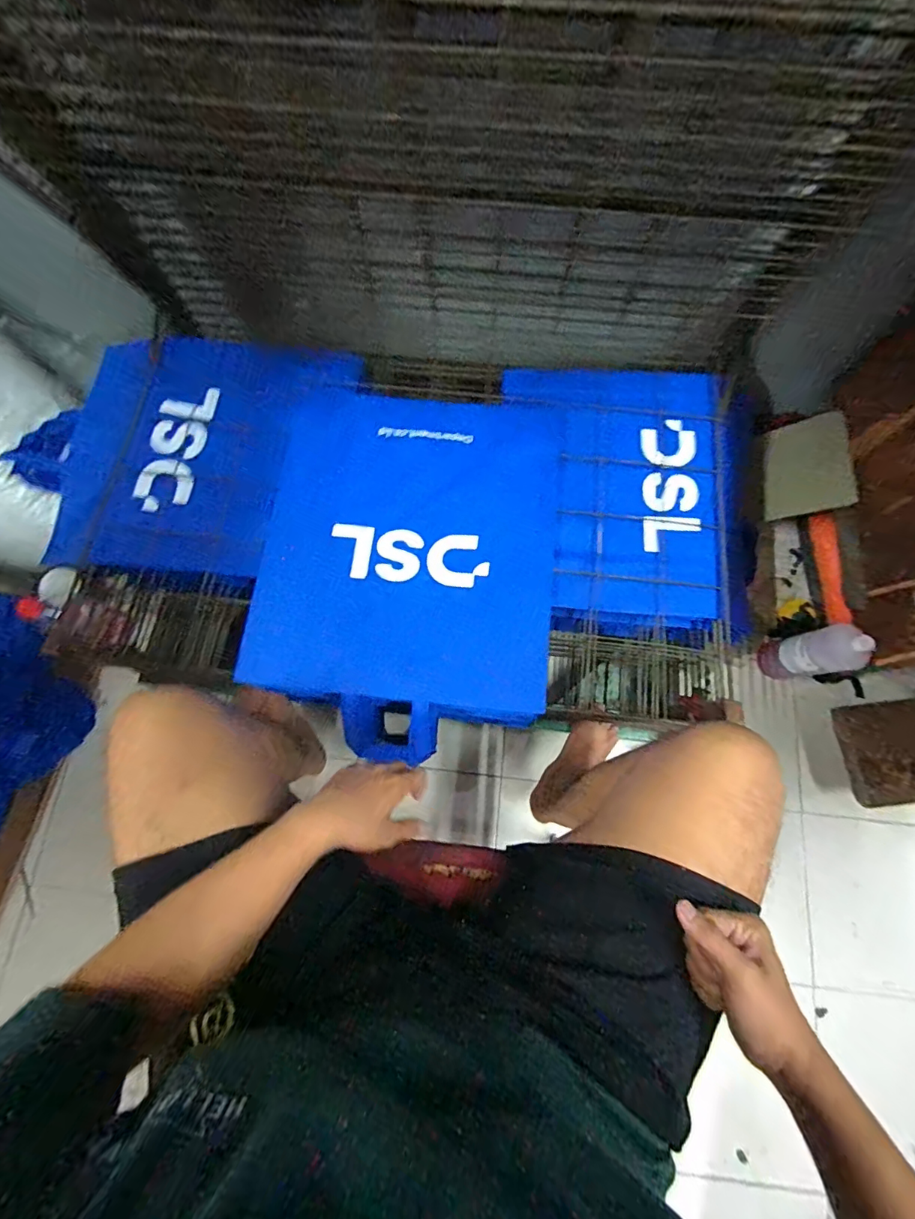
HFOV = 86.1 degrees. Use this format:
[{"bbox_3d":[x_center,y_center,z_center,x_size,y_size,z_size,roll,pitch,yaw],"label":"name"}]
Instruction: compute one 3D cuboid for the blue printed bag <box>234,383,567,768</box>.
[{"bbox_3d":[-0.074,-0.095,0.791,0.454,0.056,0.555,7,75,2],"label":"blue printed bag"}]

